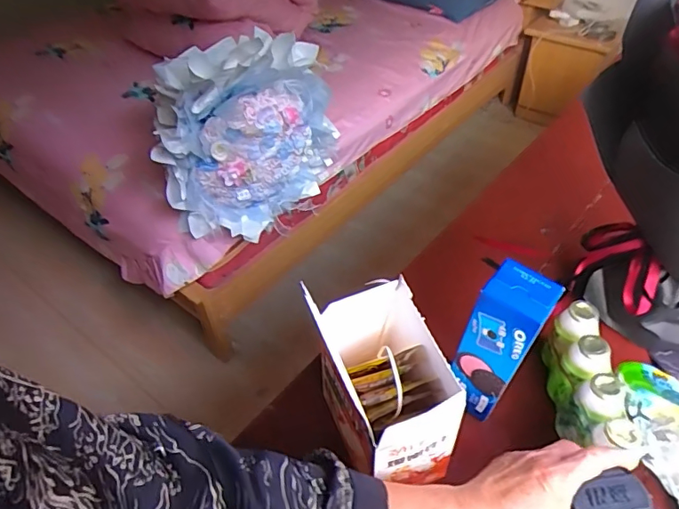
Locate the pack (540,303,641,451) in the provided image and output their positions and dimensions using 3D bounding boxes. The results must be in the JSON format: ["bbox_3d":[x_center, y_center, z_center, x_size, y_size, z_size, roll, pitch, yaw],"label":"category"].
[{"bbox_3d":[0.242,0.132,0.495,0.043,0.080,0.153,3,45,6],"label":"pack"}]

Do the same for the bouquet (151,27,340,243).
[{"bbox_3d":[-0.221,-0.301,1.262,0.418,0.422,0.374,-6,45,-3],"label":"bouquet"}]

